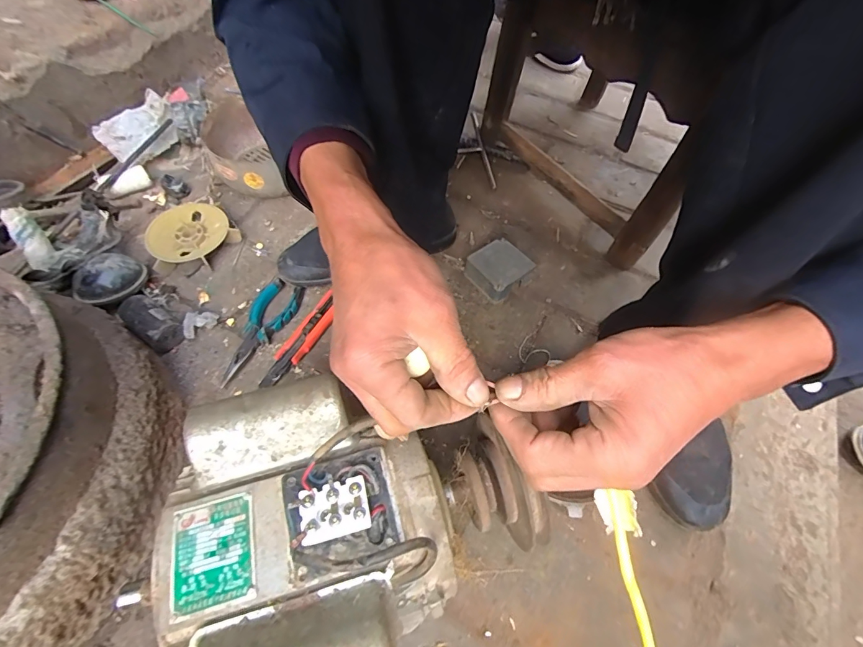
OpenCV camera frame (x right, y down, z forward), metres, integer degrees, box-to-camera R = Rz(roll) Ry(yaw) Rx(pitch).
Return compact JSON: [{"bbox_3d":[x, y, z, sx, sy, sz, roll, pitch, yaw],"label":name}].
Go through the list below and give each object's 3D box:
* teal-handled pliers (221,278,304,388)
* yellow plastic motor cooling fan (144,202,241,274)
[{"bbox_3d":[-0.222,0.009,0.533,0.049,0.022,0.154,17,59,8],"label":"teal-handled pliers"},{"bbox_3d":[-0.354,-0.129,0.600,0.113,0.034,0.120,0,60,0],"label":"yellow plastic motor cooling fan"}]

